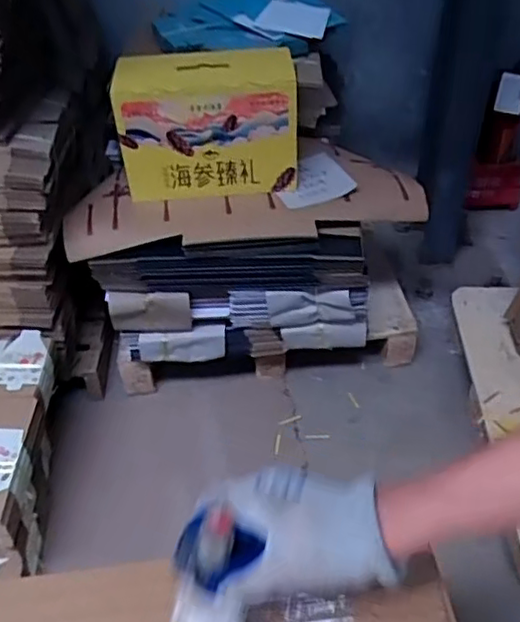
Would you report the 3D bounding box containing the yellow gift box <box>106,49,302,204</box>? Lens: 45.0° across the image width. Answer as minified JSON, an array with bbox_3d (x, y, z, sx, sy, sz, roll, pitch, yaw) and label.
[{"bbox_3d":[-0.113,-0.417,1.431,0.388,0.295,0.170,-2,43,0],"label":"yellow gift box"}]

